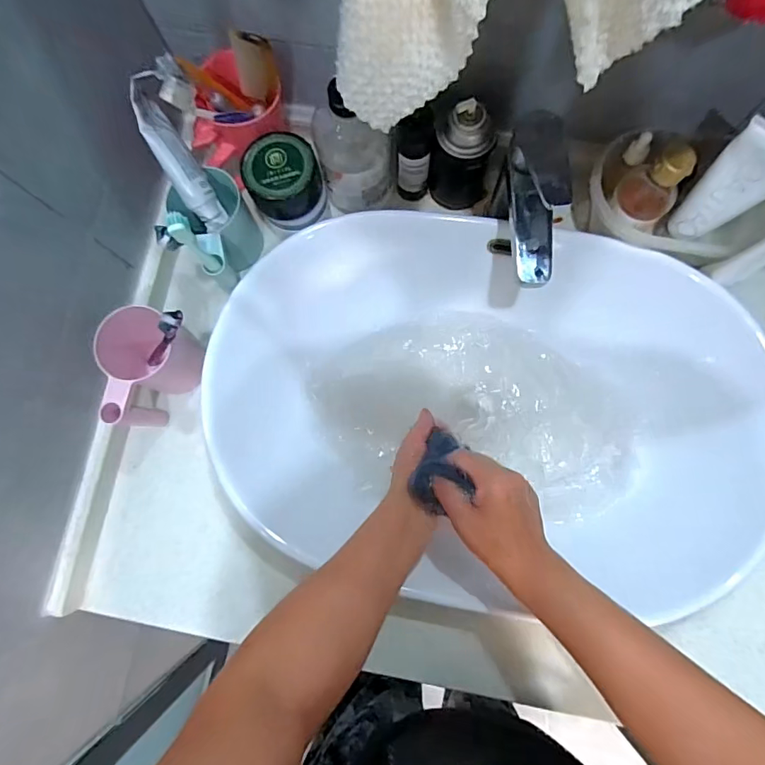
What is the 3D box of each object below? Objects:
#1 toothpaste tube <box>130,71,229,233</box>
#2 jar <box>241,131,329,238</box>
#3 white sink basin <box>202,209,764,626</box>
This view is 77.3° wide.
[{"bbox_3d":[-0.196,-0.215,0.462,0.034,0.040,0.137,-27,124,-2],"label":"toothpaste tube"},{"bbox_3d":[-0.103,-0.209,0.508,0.077,0.071,0.076,0,81,3],"label":"jar"},{"bbox_3d":[0.113,0.016,0.530,0.558,0.110,0.384,12,82,5],"label":"white sink basin"}]

